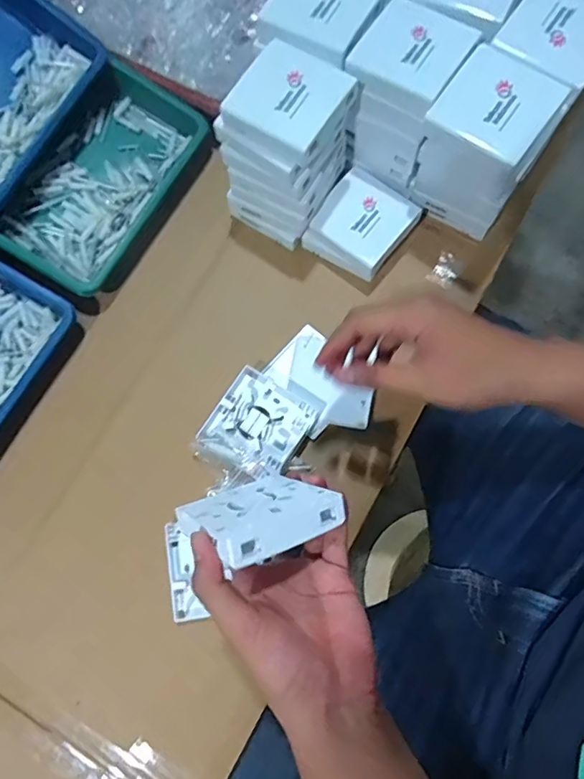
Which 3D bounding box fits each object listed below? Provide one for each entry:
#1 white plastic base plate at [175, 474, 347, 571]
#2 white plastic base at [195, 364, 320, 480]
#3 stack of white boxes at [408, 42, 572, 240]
[{"bbox_3d":[-0.023,0.081,0.338,0.090,0.087,0.014,-15,109,-34],"label":"white plastic base plate"},{"bbox_3d":[-0.033,0.034,0.487,0.087,0.029,0.085,33,79,8],"label":"white plastic base"},{"bbox_3d":[0.173,-0.218,0.469,0.091,0.132,0.082,36,80,9],"label":"stack of white boxes"}]

